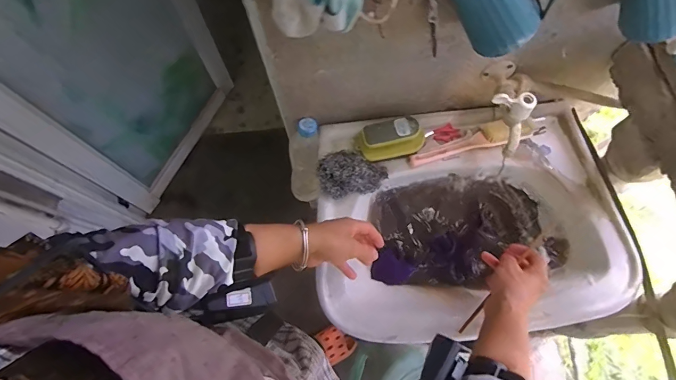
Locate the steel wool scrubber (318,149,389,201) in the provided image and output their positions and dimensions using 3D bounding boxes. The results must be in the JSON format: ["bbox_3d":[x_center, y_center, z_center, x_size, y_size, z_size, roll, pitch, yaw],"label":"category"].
[{"bbox_3d":[0.023,-0.033,0.623,0.113,0.044,0.080,-17,70,-5],"label":"steel wool scrubber"}]

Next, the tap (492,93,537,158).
[{"bbox_3d":[0.240,-0.089,0.524,0.044,0.103,0.034,-25,41,-8],"label":"tap"}]

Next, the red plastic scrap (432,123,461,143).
[{"bbox_3d":[0.192,-0.097,0.669,0.042,0.010,0.032,-26,71,-8],"label":"red plastic scrap"}]

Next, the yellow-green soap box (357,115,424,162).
[{"bbox_3d":[0.089,-0.082,0.626,0.108,0.059,0.054,-7,70,-1],"label":"yellow-green soap box"}]

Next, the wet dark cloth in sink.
[{"bbox_3d":[0.220,0.075,0.654,0.303,0.047,0.179,3,70,2],"label":"wet dark cloth in sink"}]

